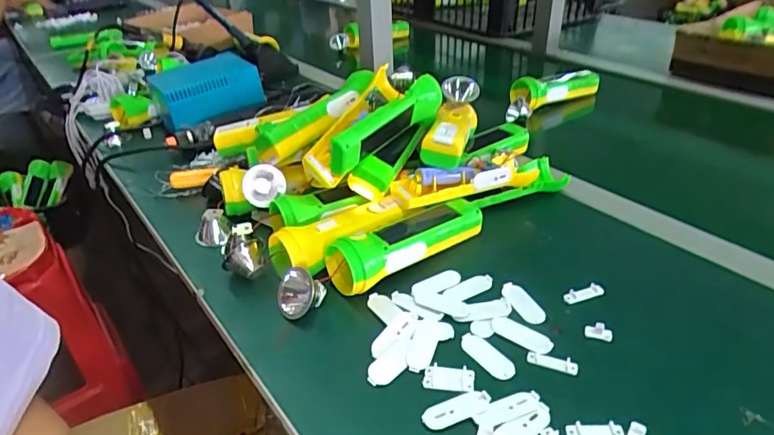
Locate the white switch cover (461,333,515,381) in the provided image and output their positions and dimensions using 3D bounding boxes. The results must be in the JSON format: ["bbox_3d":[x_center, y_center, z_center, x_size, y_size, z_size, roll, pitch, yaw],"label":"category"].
[{"bbox_3d":[0.078,0.106,0.396,0.018,0.004,0.051,-23,38,-27],"label":"white switch cover"}]

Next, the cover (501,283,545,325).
[{"bbox_3d":[0.117,0.073,0.442,0.019,0.006,0.048,-16,35,-19],"label":"cover"}]

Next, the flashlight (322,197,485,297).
[{"bbox_3d":[0.022,0.022,0.487,0.168,0.042,0.048,-22,38,-27],"label":"flashlight"}]

